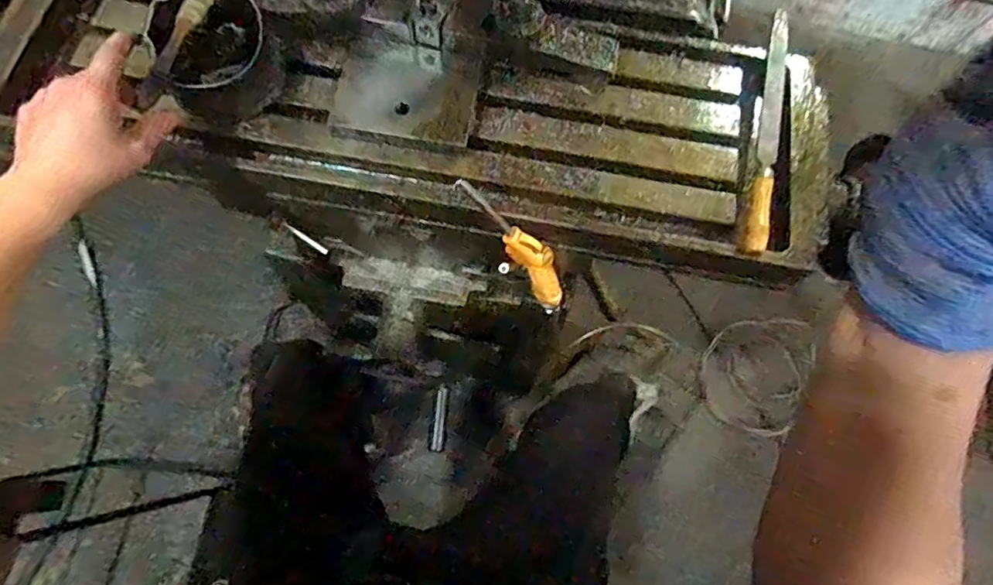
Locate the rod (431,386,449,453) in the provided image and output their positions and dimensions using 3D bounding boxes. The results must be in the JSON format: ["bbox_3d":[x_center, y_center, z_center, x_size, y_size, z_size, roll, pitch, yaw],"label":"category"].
[{"bbox_3d":[-0.069,0.154,0.659,0.015,0.010,0.075,7,72,-1],"label":"rod"}]

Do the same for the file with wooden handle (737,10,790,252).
[{"bbox_3d":[0.267,-0.164,0.524,0.024,0.019,0.288,16,71,4],"label":"file with wooden handle"}]

